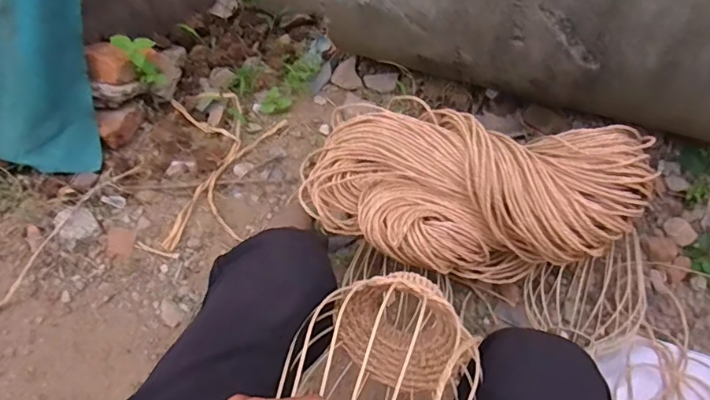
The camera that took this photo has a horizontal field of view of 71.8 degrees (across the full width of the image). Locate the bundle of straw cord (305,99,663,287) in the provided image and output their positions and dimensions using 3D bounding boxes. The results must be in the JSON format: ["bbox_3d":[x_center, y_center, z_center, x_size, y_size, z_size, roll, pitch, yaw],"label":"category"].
[{"bbox_3d":[0.175,0.005,0.775,0.504,0.180,0.264,10,53,5],"label":"bundle of straw cord"}]

